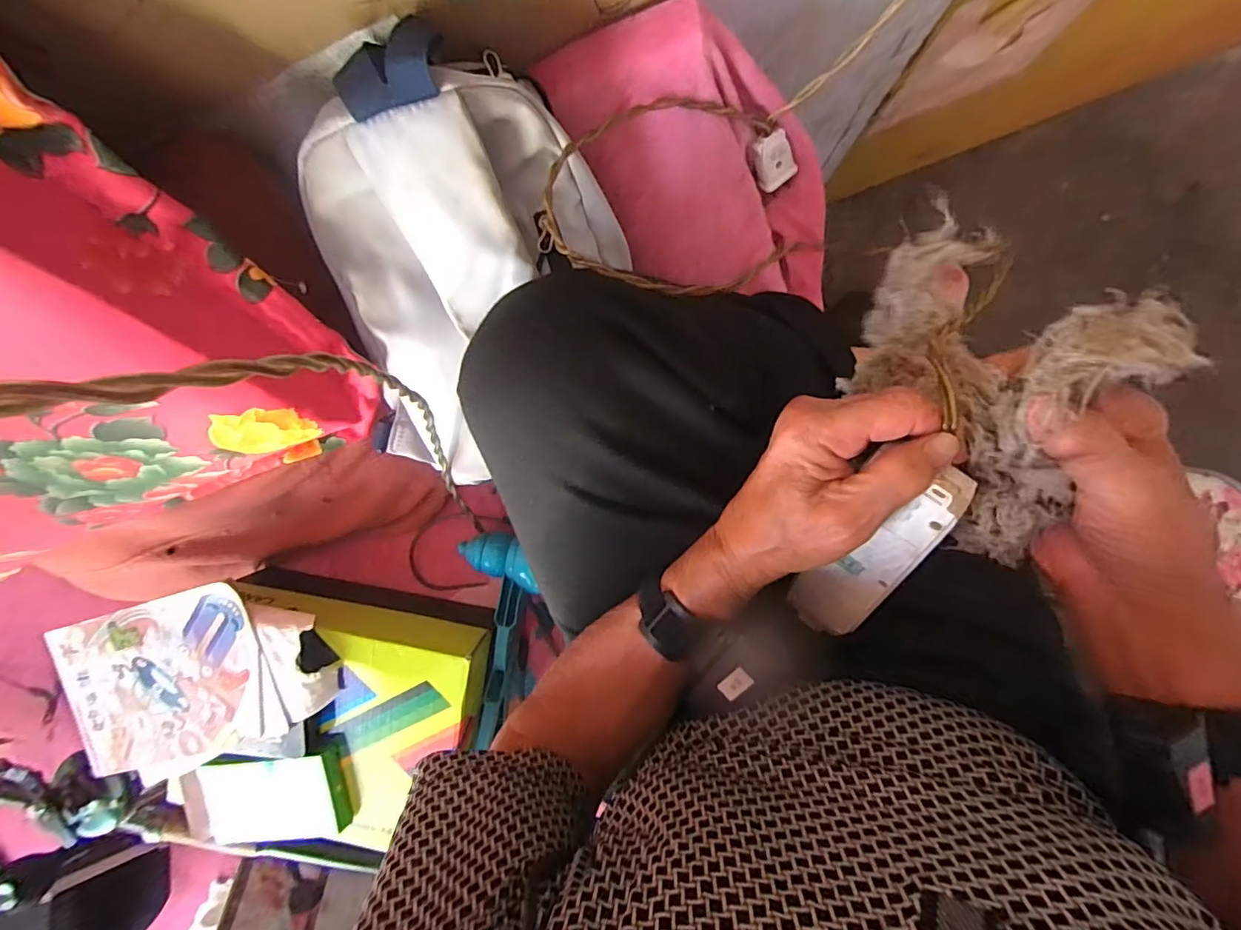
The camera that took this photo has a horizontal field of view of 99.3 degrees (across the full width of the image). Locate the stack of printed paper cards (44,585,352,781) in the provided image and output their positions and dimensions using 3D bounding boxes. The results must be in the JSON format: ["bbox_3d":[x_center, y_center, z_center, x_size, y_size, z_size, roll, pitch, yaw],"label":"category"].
[{"bbox_3d":[-0.372,0.185,0.456,0.244,0.022,0.147,-18,95,8],"label":"stack of printed paper cards"}]

